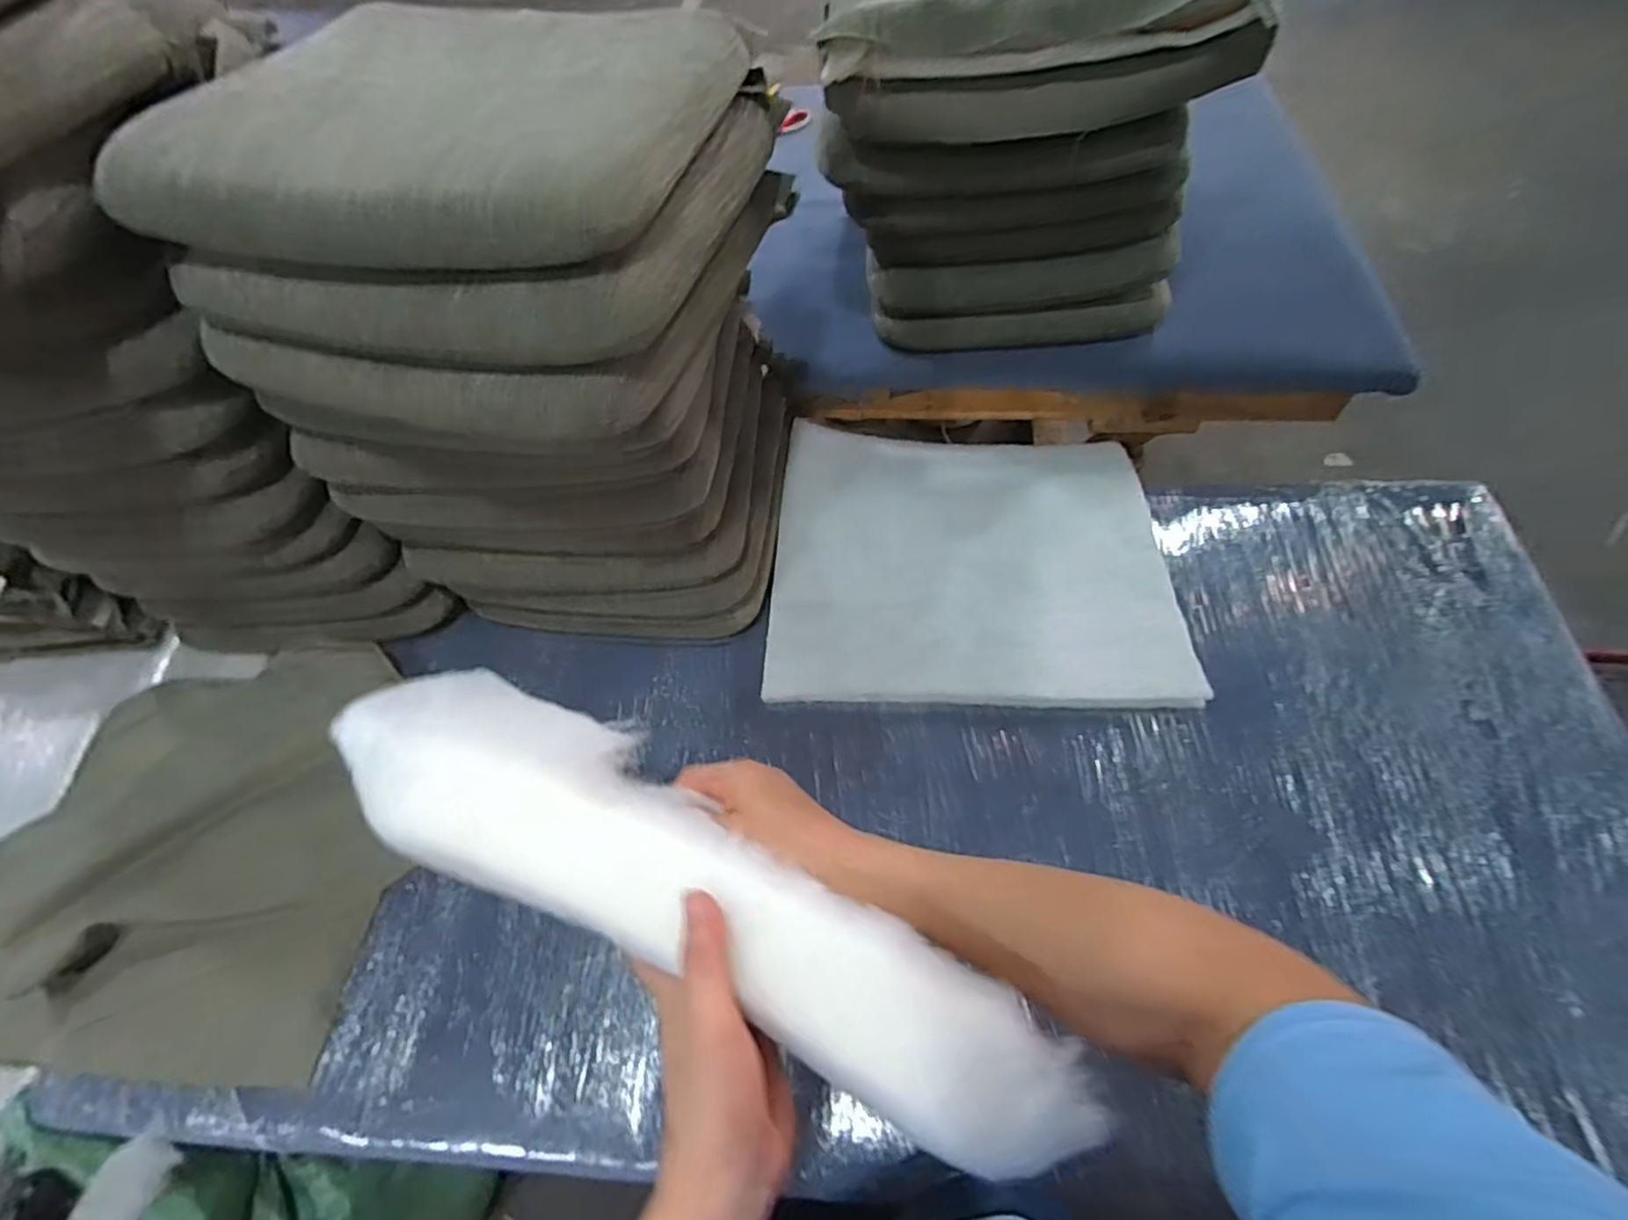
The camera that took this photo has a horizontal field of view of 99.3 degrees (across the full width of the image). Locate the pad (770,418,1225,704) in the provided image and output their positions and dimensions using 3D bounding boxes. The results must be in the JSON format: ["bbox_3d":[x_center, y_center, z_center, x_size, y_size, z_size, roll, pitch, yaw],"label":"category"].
[{"bbox_3d":[0.223,-0.093,0.998,0.553,0.036,0.479,1,61,5],"label":"pad"}]

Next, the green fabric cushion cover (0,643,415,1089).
[{"bbox_3d":[-0.752,0.273,0.859,0.496,0.054,0.511,0,58,5],"label":"green fabric cushion cover"}]

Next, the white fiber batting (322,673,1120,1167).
[{"bbox_3d":[-0.082,0.162,0.417,0.479,0.082,0.117,22,64,21],"label":"white fiber batting"}]

